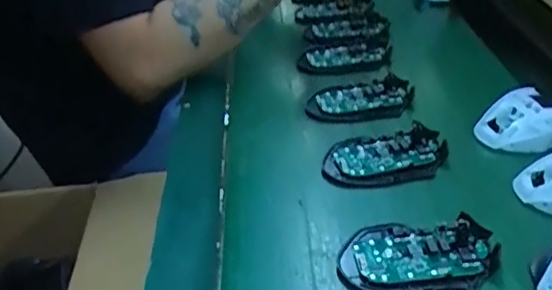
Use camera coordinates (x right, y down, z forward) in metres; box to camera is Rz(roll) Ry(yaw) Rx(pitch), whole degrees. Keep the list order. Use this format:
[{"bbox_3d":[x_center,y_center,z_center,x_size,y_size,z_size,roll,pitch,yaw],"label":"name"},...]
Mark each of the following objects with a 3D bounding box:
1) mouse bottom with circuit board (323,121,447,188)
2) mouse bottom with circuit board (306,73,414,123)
[{"bbox_3d":[0.100,0.009,0.528,0.114,0.014,0.065,-9,35,-10],"label":"mouse bottom with circuit board"},{"bbox_3d":[0.090,-0.046,0.611,0.115,0.014,0.066,-9,35,-10],"label":"mouse bottom with circuit board"}]

